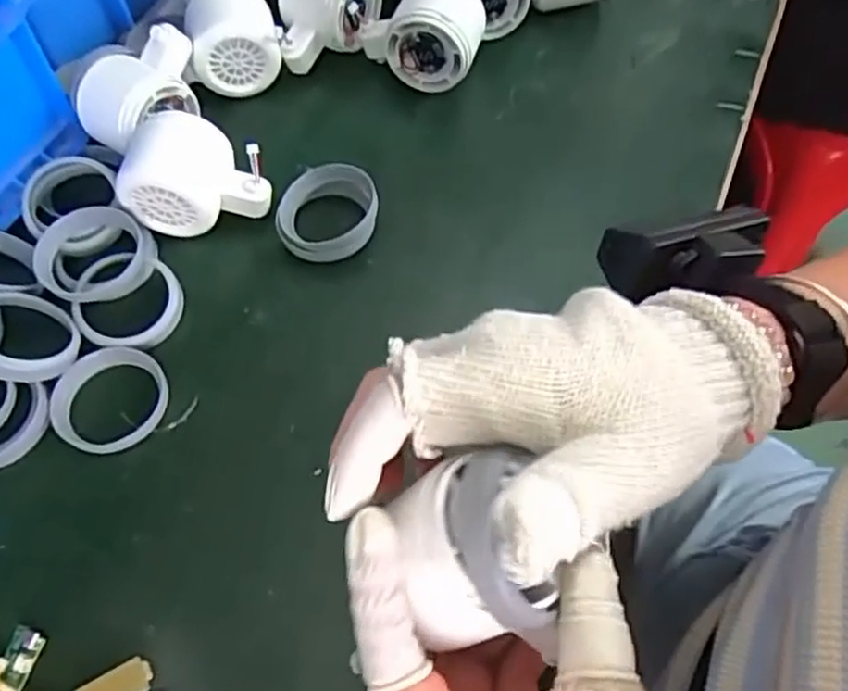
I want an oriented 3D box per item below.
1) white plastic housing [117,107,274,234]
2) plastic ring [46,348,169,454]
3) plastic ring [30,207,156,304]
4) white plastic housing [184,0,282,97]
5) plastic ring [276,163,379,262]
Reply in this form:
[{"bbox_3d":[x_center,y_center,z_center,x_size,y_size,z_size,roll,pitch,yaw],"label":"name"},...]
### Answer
[{"bbox_3d":[-0.132,-0.100,0.423,0.081,0.056,0.054,-3,61,1],"label":"white plastic housing"},{"bbox_3d":[-0.167,0.028,0.384,0.057,0.011,0.058,-1,61,2],"label":"plastic ring"},{"bbox_3d":[-0.189,-0.052,0.414,0.064,0.015,0.057,-36,76,-13],"label":"plastic ring"},{"bbox_3d":[-0.125,-0.203,0.478,0.057,0.055,0.051,-13,61,-5],"label":"white plastic housing"},{"bbox_3d":[-0.057,-0.077,0.428,0.058,0.023,0.058,-1,61,2],"label":"plastic ring"}]

